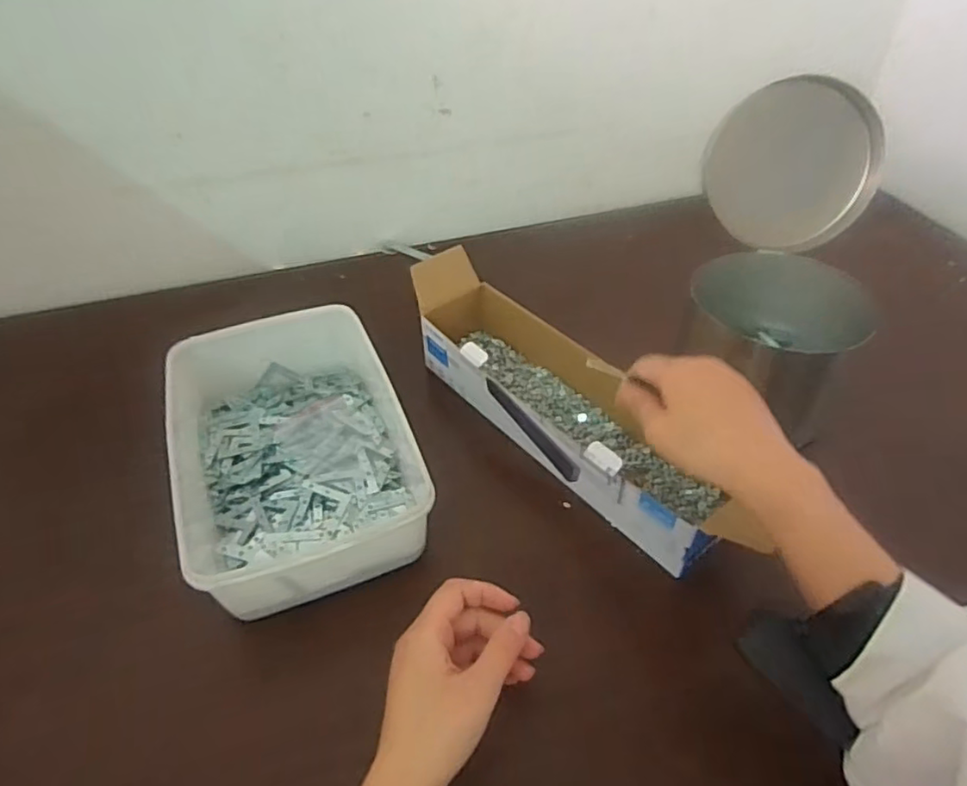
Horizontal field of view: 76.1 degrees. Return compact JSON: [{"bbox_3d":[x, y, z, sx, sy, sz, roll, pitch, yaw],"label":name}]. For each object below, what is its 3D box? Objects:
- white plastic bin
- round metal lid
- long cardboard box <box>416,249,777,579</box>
[{"bbox_3d":[-0.162,0.042,0.529,0.177,0.073,0.282,-17,46,-16],"label":"white plastic bin"},{"bbox_3d":[0.287,-0.206,0.573,0.146,0.154,0.012,-18,24,14],"label":"round metal lid"},{"bbox_3d":[0.068,-0.002,0.564,0.101,0.092,0.358,-31,51,-27],"label":"long cardboard box"}]

